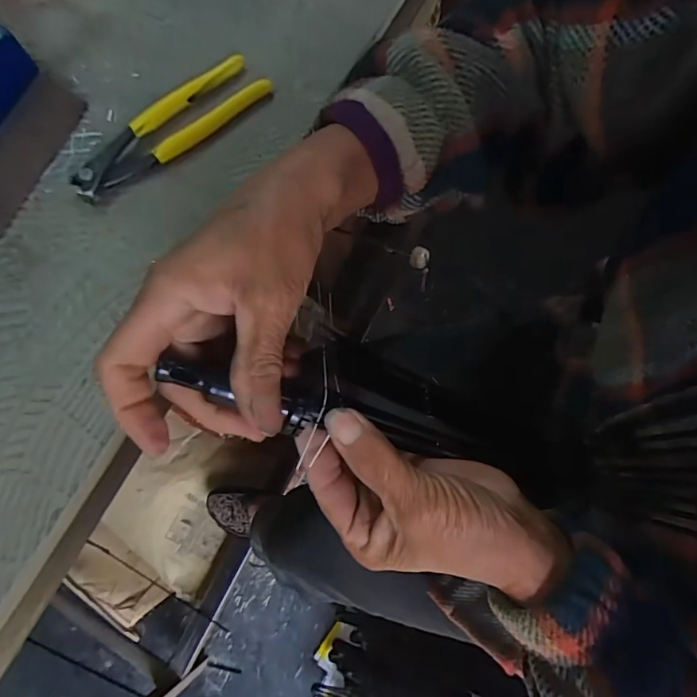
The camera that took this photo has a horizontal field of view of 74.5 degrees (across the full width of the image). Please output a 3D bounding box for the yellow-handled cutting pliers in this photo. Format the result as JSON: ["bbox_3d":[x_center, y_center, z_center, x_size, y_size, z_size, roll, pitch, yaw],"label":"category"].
[{"bbox_3d":[-0.137,-0.169,0.350,0.162,0.015,0.048,-39,73,-9],"label":"yellow-handled cutting pliers"}]

